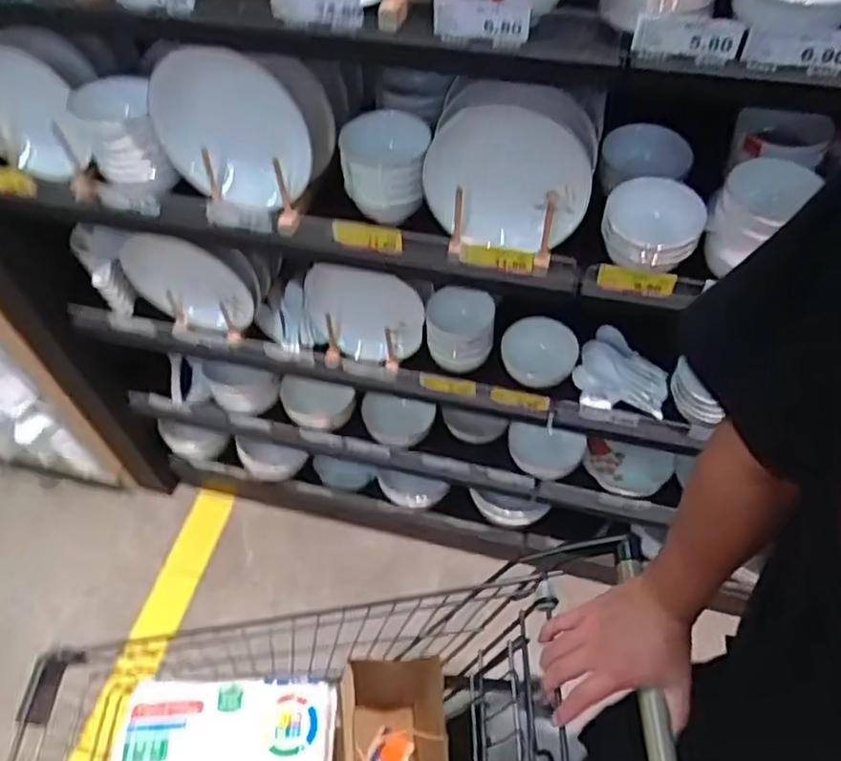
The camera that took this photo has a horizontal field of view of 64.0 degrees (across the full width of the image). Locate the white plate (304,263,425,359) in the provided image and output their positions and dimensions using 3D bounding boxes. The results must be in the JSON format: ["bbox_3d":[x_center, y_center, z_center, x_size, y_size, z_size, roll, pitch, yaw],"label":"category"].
[{"bbox_3d":[-0.100,-0.111,1.122,0.203,0.166,0.061,7,54,8],"label":"white plate"}]

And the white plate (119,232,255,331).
[{"bbox_3d":[-0.394,-0.158,1.143,0.217,0.208,0.020,8,54,9],"label":"white plate"}]

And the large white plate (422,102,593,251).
[{"bbox_3d":[0.112,-0.254,0.853,0.207,0.168,0.032,11,34,-12],"label":"large white plate"}]

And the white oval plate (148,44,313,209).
[{"bbox_3d":[-0.241,-0.319,0.865,0.193,0.263,0.016,7,67,-10],"label":"white oval plate"}]

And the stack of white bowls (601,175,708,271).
[{"bbox_3d":[0.299,-0.208,0.871,0.117,0.051,0.119,1,53,4],"label":"stack of white bowls"}]

